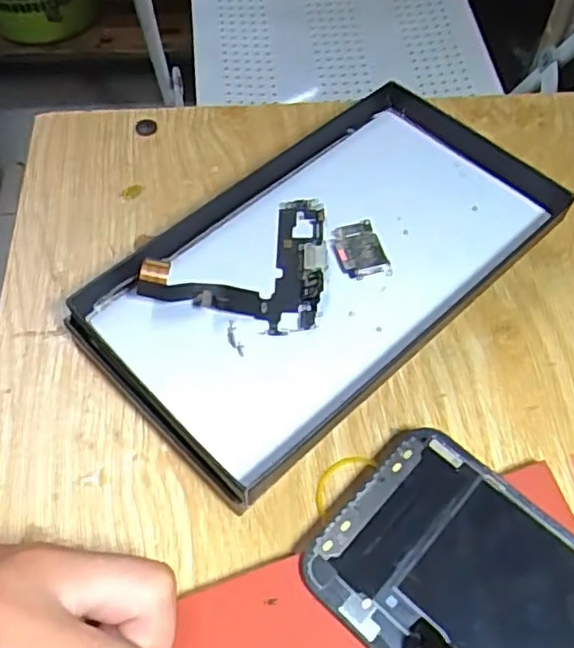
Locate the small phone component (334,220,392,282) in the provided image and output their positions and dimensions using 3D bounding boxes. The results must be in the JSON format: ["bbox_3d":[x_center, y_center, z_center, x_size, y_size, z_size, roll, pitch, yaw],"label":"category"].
[{"bbox_3d":[0.028,-0.028,0.250,0.018,0.005,0.025,-16,58,-12],"label":"small phone component"}]

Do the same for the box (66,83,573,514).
[{"bbox_3d":[0.016,-0.024,0.255,0.180,0.030,0.099,-36,64,-22],"label":"box"}]

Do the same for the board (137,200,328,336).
[{"bbox_3d":[-0.017,-0.028,0.247,0.064,0.013,0.061,9,57,4],"label":"board"}]

